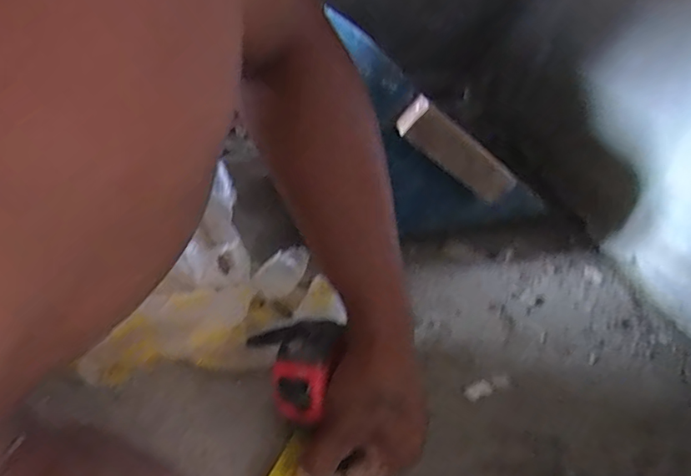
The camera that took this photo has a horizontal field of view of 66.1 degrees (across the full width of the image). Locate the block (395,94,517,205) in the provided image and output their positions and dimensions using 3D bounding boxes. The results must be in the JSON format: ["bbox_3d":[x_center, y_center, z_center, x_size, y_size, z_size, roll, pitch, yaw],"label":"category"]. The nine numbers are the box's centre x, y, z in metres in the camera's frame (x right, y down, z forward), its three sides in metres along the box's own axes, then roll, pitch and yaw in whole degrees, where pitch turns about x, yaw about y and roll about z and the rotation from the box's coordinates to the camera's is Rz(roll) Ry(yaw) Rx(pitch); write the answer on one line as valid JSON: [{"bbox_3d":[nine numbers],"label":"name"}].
[{"bbox_3d":[0.108,-0.083,0.523,0.144,0.040,0.025,32,20,-30],"label":"block"}]

